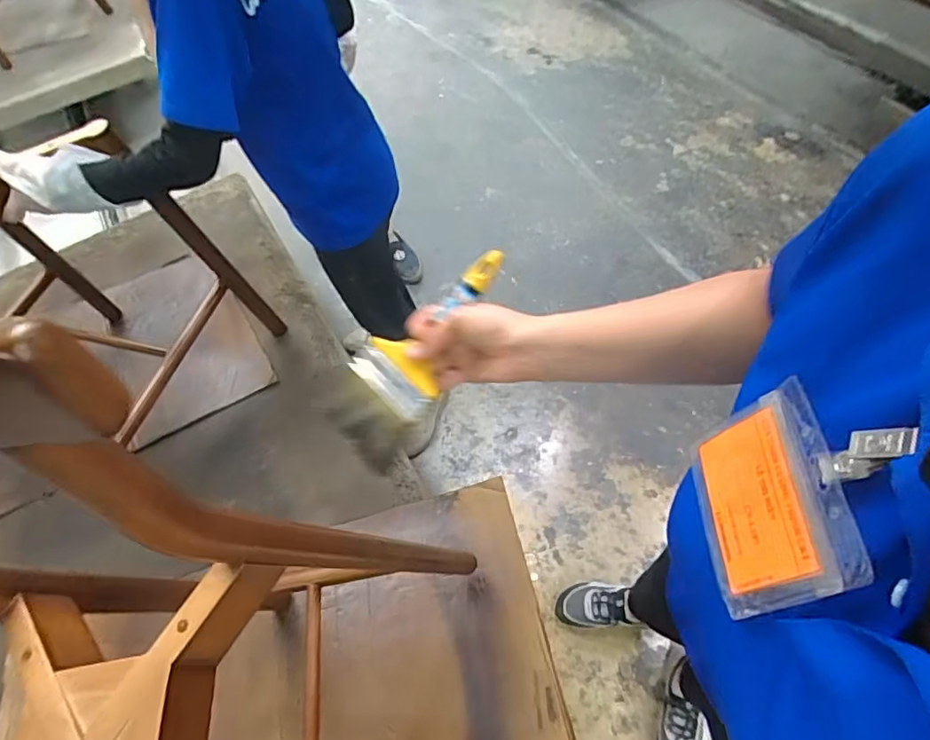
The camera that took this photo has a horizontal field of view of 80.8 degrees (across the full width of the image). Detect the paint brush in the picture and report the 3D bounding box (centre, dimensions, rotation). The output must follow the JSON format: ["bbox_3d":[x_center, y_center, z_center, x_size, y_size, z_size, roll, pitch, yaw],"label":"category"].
[{"bbox_3d":[-0.049,-0.022,0.539,0.097,0.025,0.234,39,93,24],"label":"paint brush"}]

